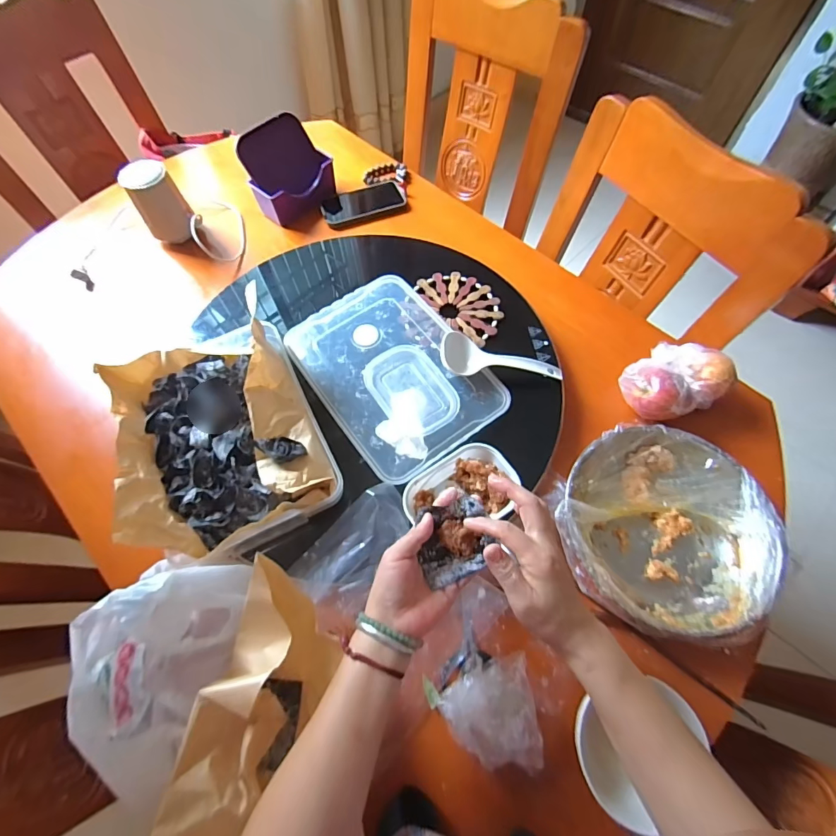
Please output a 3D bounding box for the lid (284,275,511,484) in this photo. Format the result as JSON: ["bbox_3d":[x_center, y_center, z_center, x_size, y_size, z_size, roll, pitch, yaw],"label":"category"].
[{"bbox_3d":[-0.043,-0.083,0.670,0.231,0.021,0.338,-32,67,-15],"label":"lid"}]

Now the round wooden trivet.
[{"bbox_3d":[0.056,-0.192,0.732,0.169,0.010,0.163,0,63,1],"label":"round wooden trivet"}]

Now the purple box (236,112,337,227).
[{"bbox_3d":[-0.270,-0.516,0.876,0.119,0.128,0.169,40,70,19],"label":"purple box"}]

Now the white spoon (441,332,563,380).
[{"bbox_3d":[0.130,-0.094,0.653,0.191,0.051,0.067,1,63,1],"label":"white spoon"}]

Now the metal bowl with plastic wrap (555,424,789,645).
[{"bbox_3d":[0.325,0.143,0.568,0.254,0.073,0.261,0,63,1],"label":"metal bowl with plastic wrap"}]

